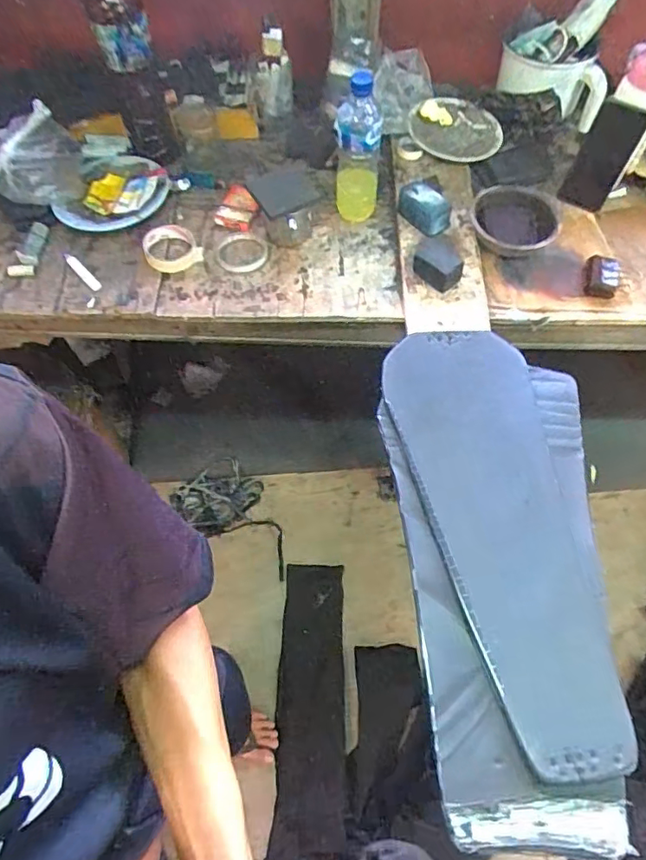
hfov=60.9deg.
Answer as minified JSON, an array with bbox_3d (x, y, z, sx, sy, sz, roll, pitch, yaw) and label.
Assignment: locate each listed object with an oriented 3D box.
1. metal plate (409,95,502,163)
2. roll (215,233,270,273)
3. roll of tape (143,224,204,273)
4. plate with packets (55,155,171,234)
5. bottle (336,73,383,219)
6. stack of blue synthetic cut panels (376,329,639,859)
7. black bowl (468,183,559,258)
[{"bbox_3d":[0.243,-0.553,1.013,0.162,0.031,0.140,9,63,5],"label":"metal plate"},{"bbox_3d":[-0.132,-0.291,0.902,0.085,0.010,0.085,0,63,0],"label":"roll"},{"bbox_3d":[-0.244,-0.297,0.885,0.086,0.021,0.096,-20,65,-10],"label":"roll of tape"},{"bbox_3d":[-0.343,-0.412,0.931,0.176,0.042,0.186,0,63,0],"label":"plate with packets"},{"bbox_3d":[0.054,-0.434,0.857,0.059,0.218,0.063,-7,63,-4],"label":"bottle"},{"bbox_3d":[0.211,0.135,0.654,0.258,0.034,0.596,0,63,0],"label":"stack of blue synthetic cut panels"},{"bbox_3d":[0.308,-0.345,0.901,0.123,0.043,0.130,-17,64,-9],"label":"black bowl"}]

